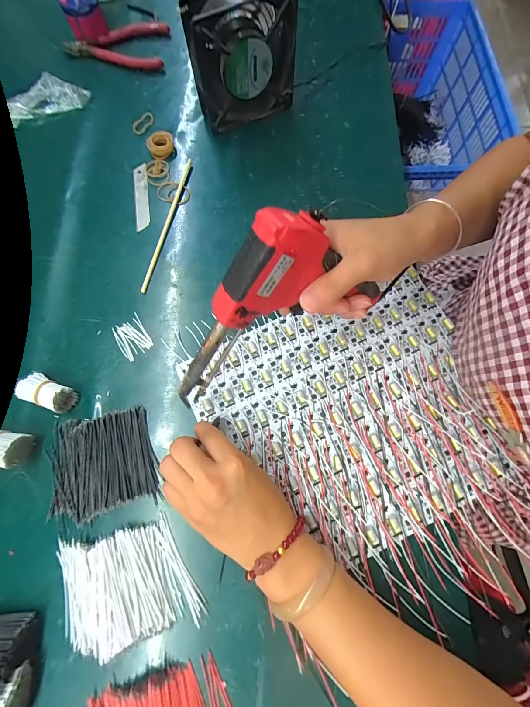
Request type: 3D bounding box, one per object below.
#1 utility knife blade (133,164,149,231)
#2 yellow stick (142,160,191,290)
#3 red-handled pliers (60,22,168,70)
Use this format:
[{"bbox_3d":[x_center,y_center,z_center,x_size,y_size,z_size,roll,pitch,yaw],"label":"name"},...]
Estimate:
[{"bbox_3d":[-0.159,-0.201,0.393,0.018,0.004,0.097,-10,76,3],"label":"utility knife blade"},{"bbox_3d":[-0.122,-0.163,0.381,0.008,0.005,0.194,14,70,4],"label":"yellow stick"},{"bbox_3d":[-0.222,-0.450,0.452,0.148,0.032,0.071,2,70,-1],"label":"red-handled pliers"}]

